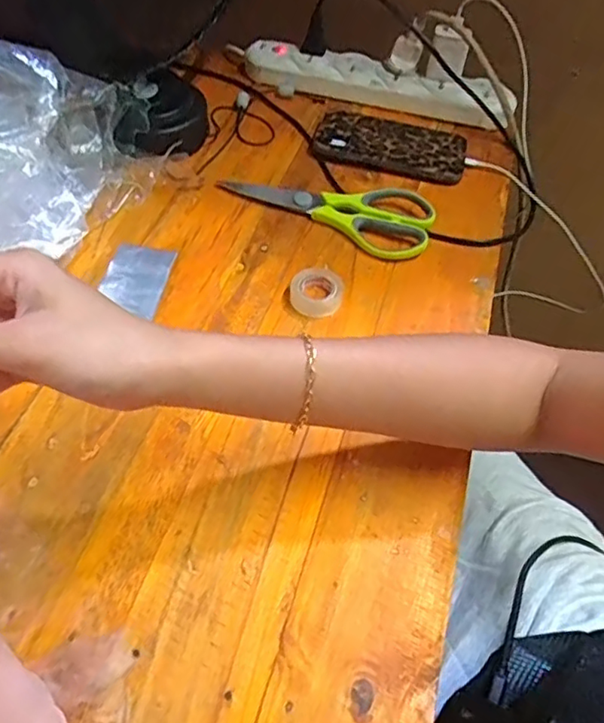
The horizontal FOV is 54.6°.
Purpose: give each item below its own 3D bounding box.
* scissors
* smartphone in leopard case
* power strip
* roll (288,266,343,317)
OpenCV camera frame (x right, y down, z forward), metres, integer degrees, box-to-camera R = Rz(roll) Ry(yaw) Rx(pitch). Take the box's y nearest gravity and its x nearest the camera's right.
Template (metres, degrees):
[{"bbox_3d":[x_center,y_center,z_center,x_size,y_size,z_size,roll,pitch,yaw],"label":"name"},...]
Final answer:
[{"bbox_3d":[0.027,-0.150,0.541,0.192,0.019,0.074,24,56,13],"label":"scissors"},{"bbox_3d":[0.091,-0.224,0.601,0.151,0.014,0.086,12,54,4],"label":"smartphone in leopard case"},{"bbox_3d":[0.080,-0.304,0.640,0.293,0.044,0.056,19,55,9],"label":"power strip"},{"bbox_3d":[0.012,-0.058,0.476,0.043,0.015,0.046,2,54,-3],"label":"roll"}]

